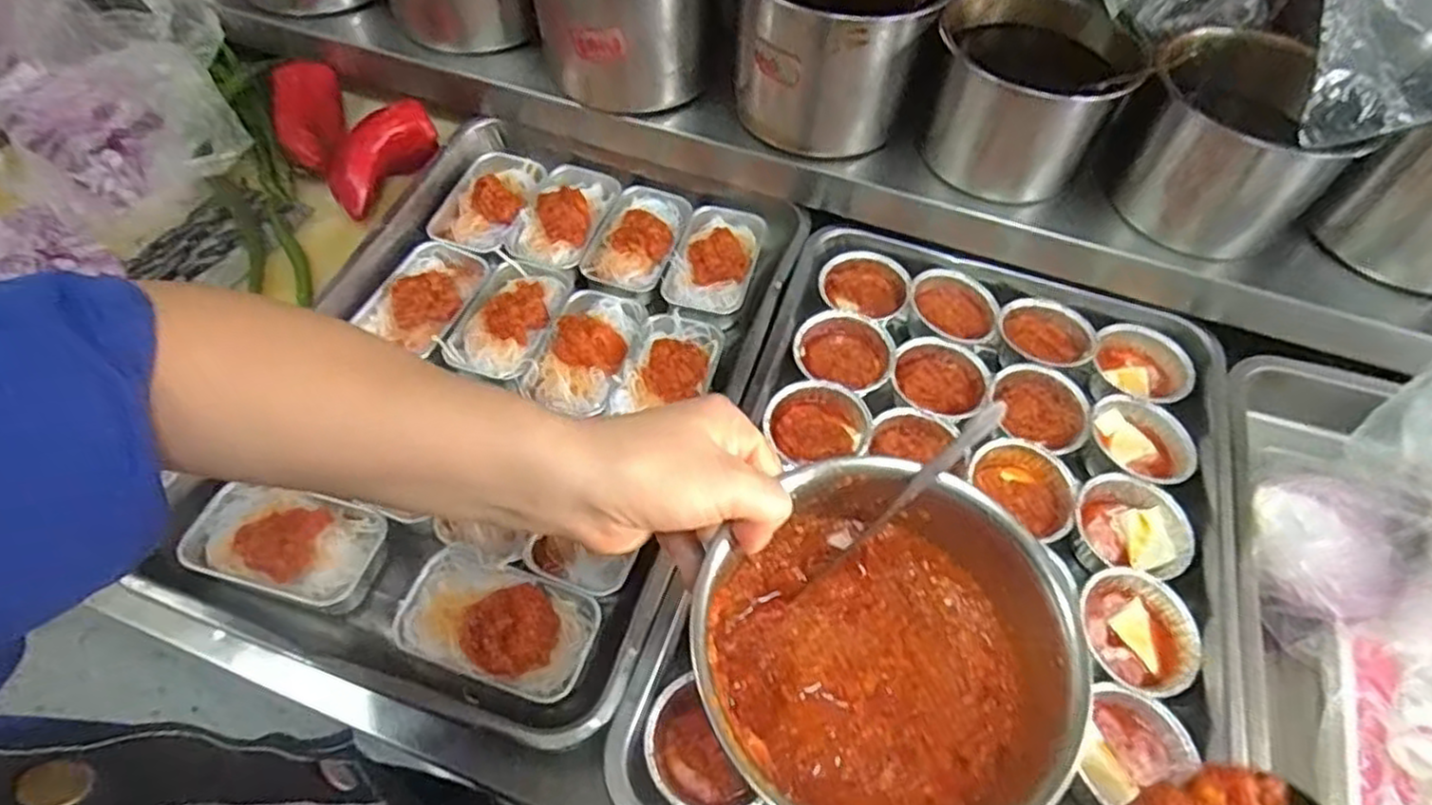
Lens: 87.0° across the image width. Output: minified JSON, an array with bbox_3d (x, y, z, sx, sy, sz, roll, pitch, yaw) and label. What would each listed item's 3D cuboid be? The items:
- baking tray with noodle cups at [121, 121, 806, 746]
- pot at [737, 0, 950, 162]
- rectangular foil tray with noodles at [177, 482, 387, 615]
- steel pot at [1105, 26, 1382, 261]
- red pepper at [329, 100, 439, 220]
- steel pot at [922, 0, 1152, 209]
[{"bbox_3d":[-0.153,-0.026,0.584,0.350,0.044,0.481,16,57,8],"label":"baking tray with noodle cups"},{"bbox_3d":[0.096,-0.300,0.628,0.152,0.132,0.153,1,56,-2],"label":"pot"},{"bbox_3d":[-0.285,0.091,0.498,0.120,0.033,0.069,14,57,6],"label":"rectangular foil tray with noodles"},{"bbox_3d":[0.395,-0.204,0.596,0.119,0.126,0.128,1,56,-2],"label":"steel pot"},{"bbox_3d":[-0.292,-0.216,0.664,0.062,0.047,0.111,42,89,22],"label":"red pepper"},{"bbox_3d":[0.245,-0.247,0.614,0.146,0.117,0.125,28,59,15],"label":"steel pot"}]

